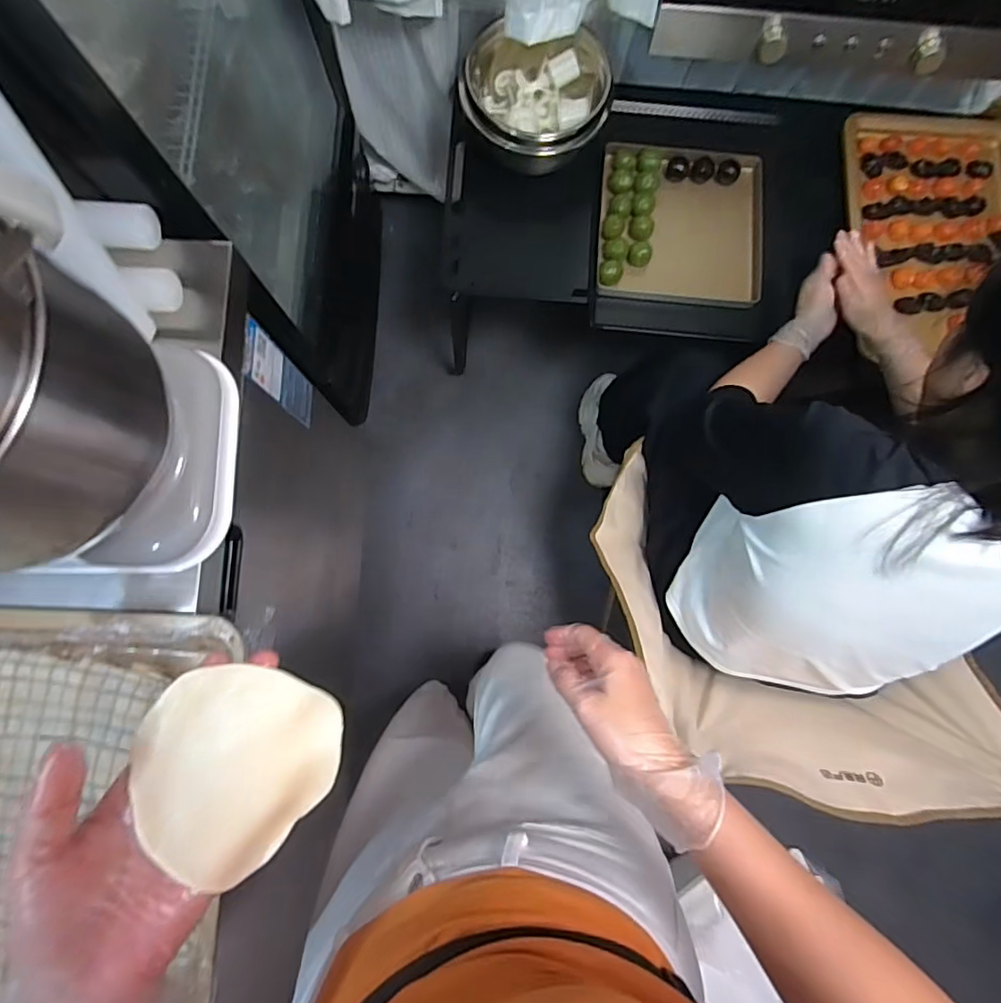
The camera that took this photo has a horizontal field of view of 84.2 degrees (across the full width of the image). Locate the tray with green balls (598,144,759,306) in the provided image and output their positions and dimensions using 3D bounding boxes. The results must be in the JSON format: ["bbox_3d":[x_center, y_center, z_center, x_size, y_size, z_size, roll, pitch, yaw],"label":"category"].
[{"bbox_3d":[0.334,-0.493,1.006,0.308,0.051,0.312,3,84,-1],"label":"tray with green balls"}]

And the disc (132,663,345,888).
[{"bbox_3d":[-0.136,0.134,0.288,0.096,0.014,0.098,1,86,-17],"label":"disc"}]

